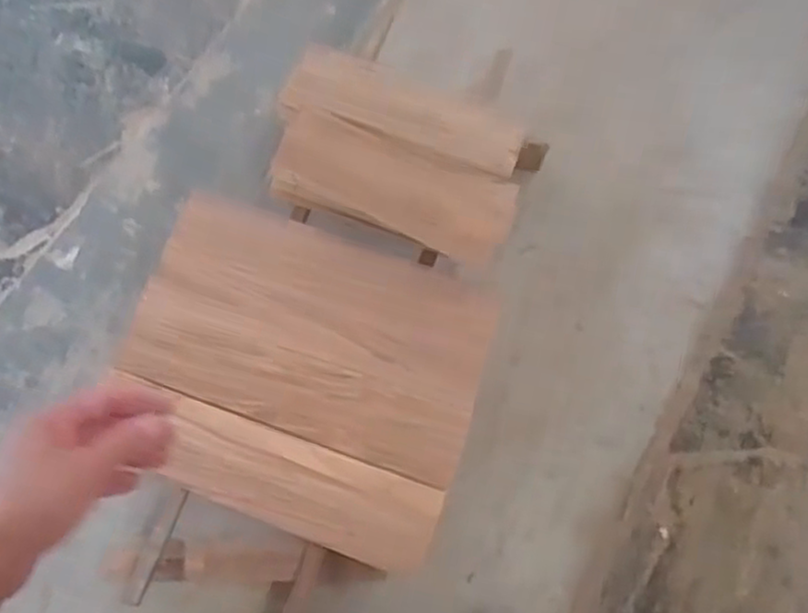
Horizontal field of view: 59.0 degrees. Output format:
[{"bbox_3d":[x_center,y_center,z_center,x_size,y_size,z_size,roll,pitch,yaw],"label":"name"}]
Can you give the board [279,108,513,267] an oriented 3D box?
[{"bbox_3d":[-0.015,-0.199,1.171,0.391,0.030,0.141,23,89,10],"label":"board"}]

